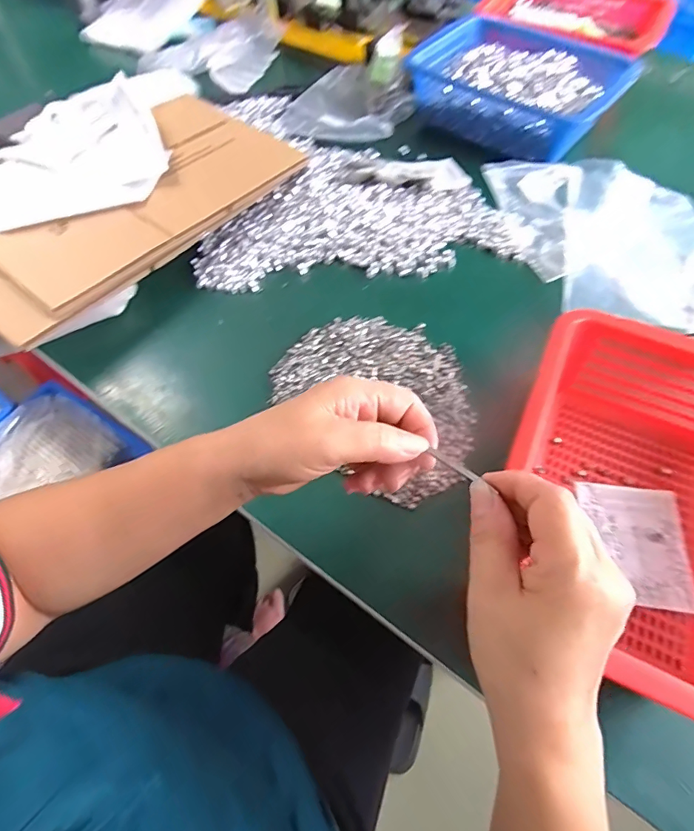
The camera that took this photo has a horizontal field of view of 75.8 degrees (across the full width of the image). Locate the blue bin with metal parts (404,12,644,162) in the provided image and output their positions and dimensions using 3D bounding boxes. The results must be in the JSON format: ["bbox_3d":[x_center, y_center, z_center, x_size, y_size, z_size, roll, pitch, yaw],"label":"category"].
[{"bbox_3d":[0.277,-0.535,0.719,0.310,0.076,0.230,34,65,18],"label":"blue bin with metal parts"}]

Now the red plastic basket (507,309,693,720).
[{"bbox_3d":[0.247,0.070,0.379,0.232,0.097,0.310,24,62,13],"label":"red plastic basket"}]

